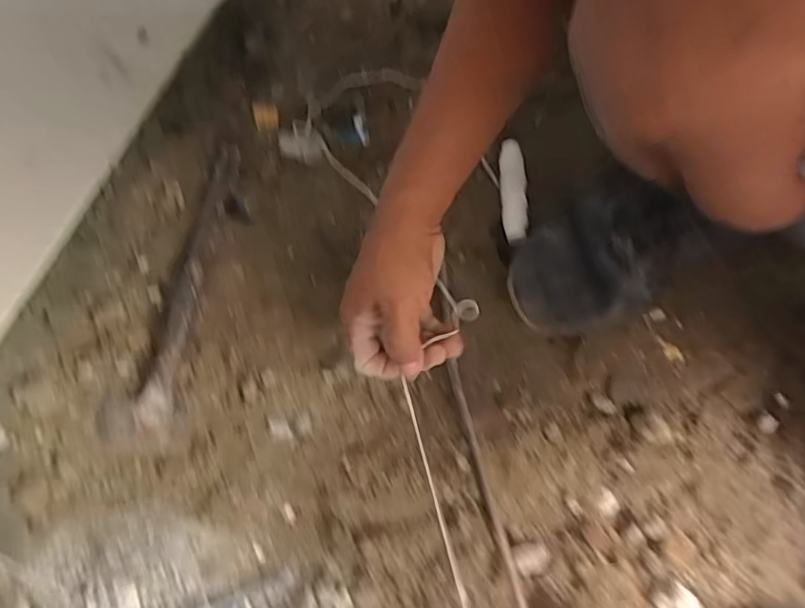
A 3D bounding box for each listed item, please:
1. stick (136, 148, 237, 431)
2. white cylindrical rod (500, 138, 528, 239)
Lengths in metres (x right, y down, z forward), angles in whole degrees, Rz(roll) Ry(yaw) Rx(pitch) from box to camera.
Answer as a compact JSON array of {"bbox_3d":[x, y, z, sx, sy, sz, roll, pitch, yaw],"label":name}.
[{"bbox_3d":[-0.189,-0.024,0.482,0.032,0.020,0.255,9,74,1],"label":"stick"},{"bbox_3d":[0.105,-0.106,0.515,0.024,0.027,0.095,-2,74,-2],"label":"white cylindrical rod"}]

